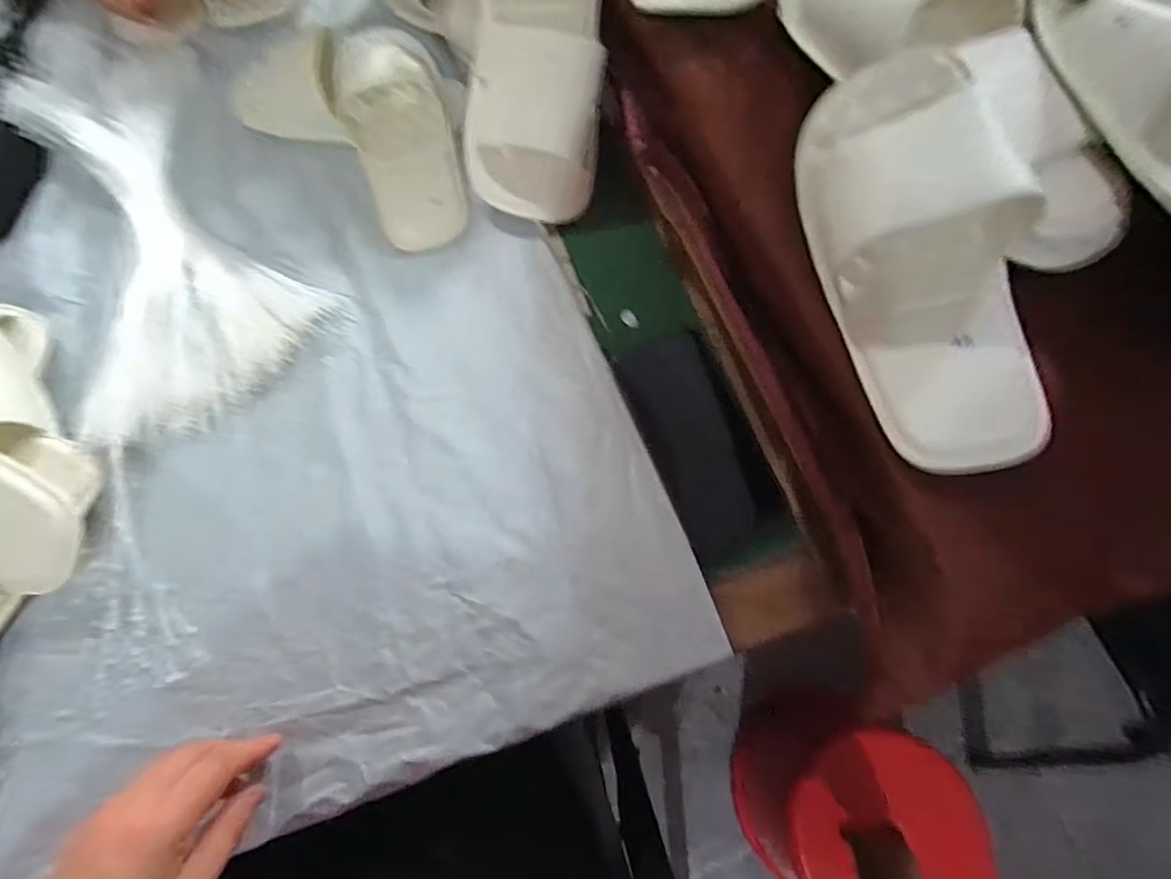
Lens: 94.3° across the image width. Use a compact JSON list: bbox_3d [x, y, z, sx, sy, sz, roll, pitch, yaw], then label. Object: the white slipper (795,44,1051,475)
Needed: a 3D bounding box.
[{"bbox_3d":[0.186,-0.103,0.297,0.090,0.071,0.240,-10,83,-1],"label":"white slipper"}]

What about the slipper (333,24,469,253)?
[{"bbox_3d":[-0.170,-0.290,0.499,0.103,0.046,0.242,-18,71,-4],"label":"slipper"}]

